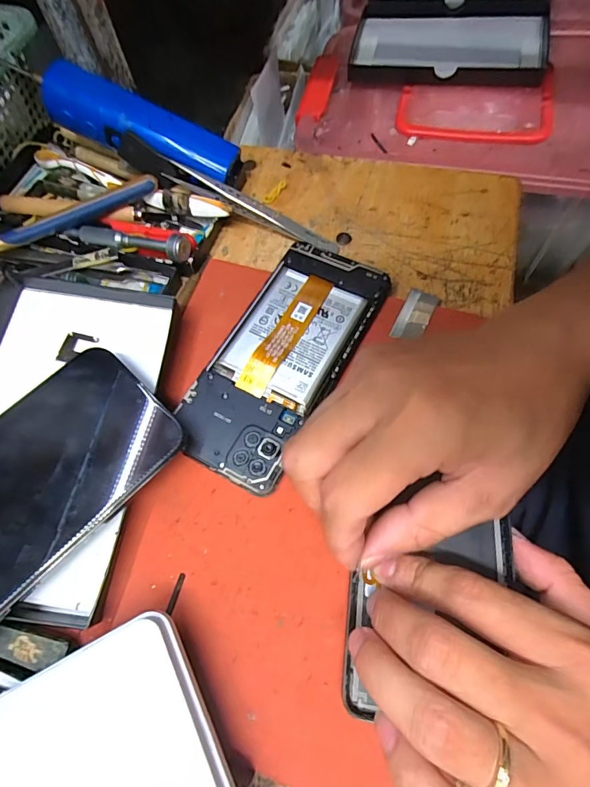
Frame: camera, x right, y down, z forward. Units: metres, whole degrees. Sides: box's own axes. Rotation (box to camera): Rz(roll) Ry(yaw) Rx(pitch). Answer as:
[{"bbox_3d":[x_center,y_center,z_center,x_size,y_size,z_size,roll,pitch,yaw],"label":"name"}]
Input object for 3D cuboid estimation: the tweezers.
[{"bbox_3d":[-0.050,-0.137,0.296,0.169,0.025,0.017,26,66,-1],"label":"tweezers"}]

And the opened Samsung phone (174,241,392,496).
[{"bbox_3d":[-0.007,-0.024,0.254,0.070,0.010,0.157,27,67,13],"label":"opened Samsung phone"}]

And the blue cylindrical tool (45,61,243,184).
[{"bbox_3d":[-0.105,-0.183,0.293,0.130,0.028,0.032,19,65,-7],"label":"blue cylindrical tool"}]

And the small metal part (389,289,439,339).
[{"bbox_3d":[0.076,-0.049,0.268,0.019,0.004,0.043,24,62,13],"label":"small metal part"}]

